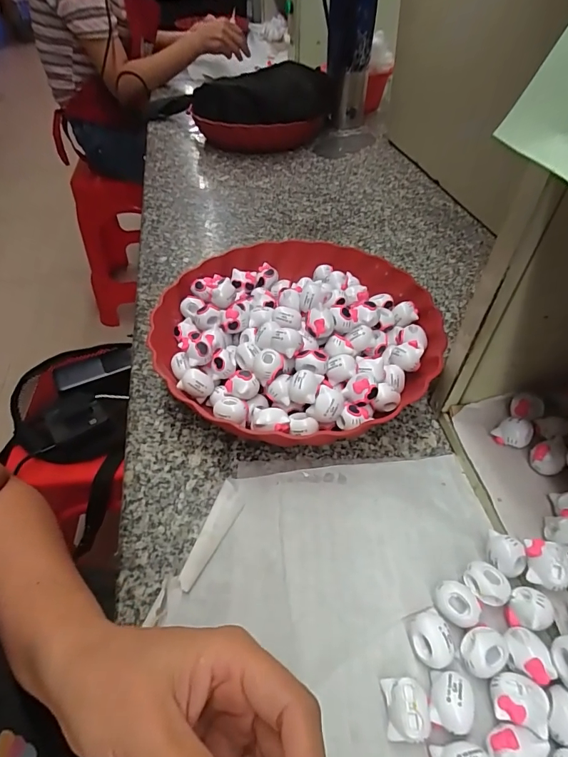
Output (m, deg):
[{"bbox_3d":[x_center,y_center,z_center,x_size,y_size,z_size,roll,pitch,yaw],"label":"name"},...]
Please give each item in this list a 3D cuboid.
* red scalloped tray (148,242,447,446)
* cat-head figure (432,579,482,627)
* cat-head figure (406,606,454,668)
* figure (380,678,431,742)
[{"bbox_3d":[0.012,-0.042,0.370,0.239,0.056,0.238,-37,56,-27],"label":"red scalloped tray"},{"bbox_3d":[0.097,0.128,0.235,0.025,0.016,0.018,25,53,23],"label":"cat-head figure"},{"bbox_3d":[0.079,0.141,0.223,0.019,0.018,0.024,-11,48,-8],"label":"cat-head figure"},{"bbox_3d":[0.060,0.163,0.204,0.019,0.017,0.024,0,48,2],"label":"figure"}]

